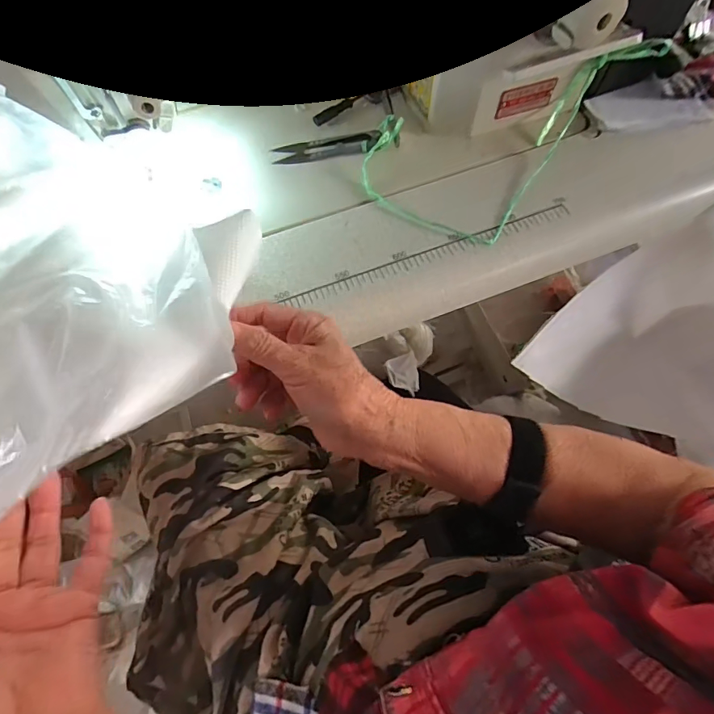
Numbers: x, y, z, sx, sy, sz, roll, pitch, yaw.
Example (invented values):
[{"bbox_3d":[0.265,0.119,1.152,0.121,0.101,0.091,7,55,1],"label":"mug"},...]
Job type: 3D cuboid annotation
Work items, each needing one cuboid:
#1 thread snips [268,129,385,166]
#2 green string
[{"bbox_3d":[-0.027,-0.191,0.411,0.096,0.010,0.029,-3,64,0],"label":"thread snips"},{"bbox_3d":[0.122,-0.209,0.389,0.159,0.070,0.249,39,73,17],"label":"green string"}]

